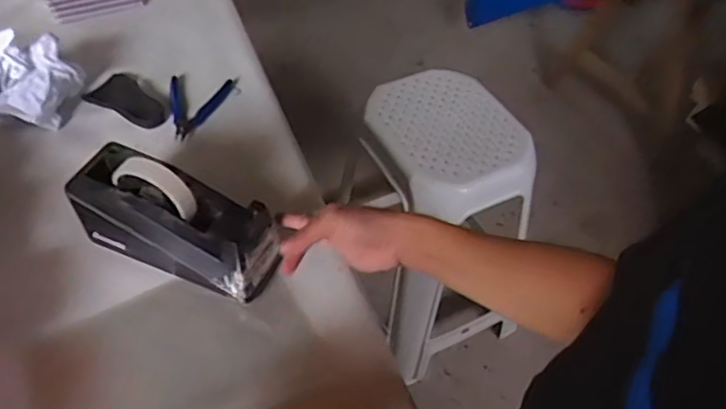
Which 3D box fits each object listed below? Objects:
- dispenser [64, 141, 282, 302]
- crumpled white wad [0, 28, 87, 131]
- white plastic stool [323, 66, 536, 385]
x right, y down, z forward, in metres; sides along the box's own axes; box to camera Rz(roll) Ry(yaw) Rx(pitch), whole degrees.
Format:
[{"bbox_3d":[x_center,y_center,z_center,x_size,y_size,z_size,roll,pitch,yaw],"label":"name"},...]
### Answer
[{"bbox_3d":[-0.190,0.009,0.621,0.205,0.112,0.083,18,53,14],"label":"dispenser"},{"bbox_3d":[-0.427,-0.147,0.763,0.143,0.086,0.090,-22,54,-18],"label":"crumpled white wad"},{"bbox_3d":[0.151,0.033,1.335,0.297,0.531,0.382,-12,51,-13],"label":"white plastic stool"}]

